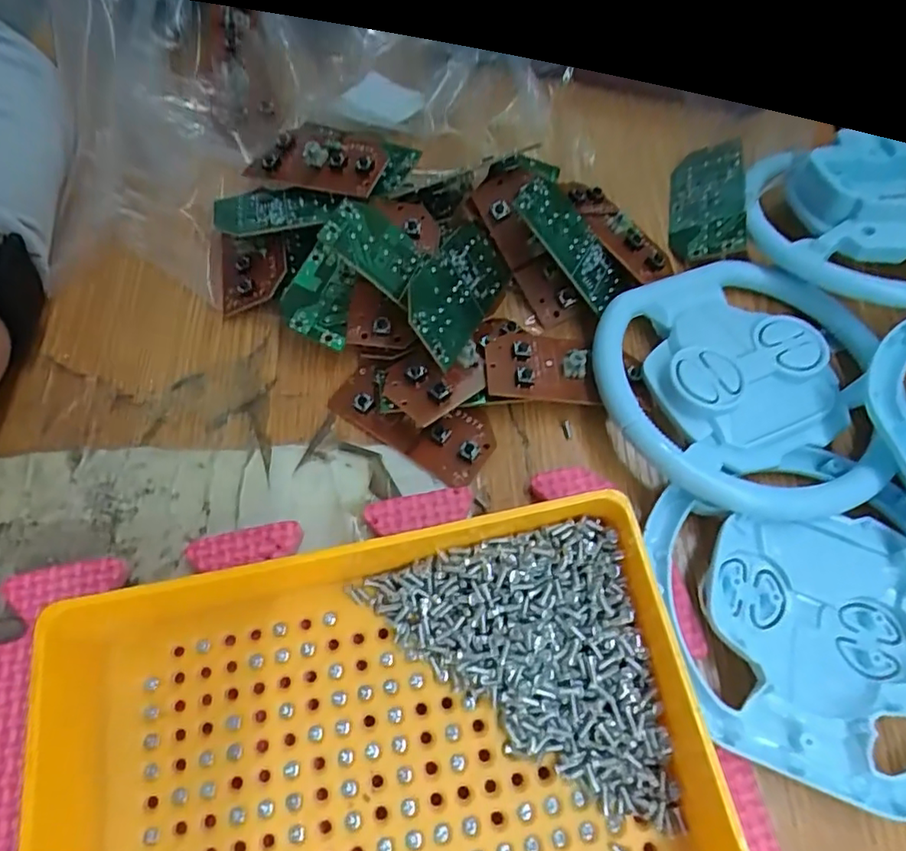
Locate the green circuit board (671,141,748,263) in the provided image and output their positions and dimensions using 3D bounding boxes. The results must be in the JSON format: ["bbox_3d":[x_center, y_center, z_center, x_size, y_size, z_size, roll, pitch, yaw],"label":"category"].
[{"bbox_3d":[0.105,-0.093,0.245,0.028,0.005,0.058,-3,64,27],"label":"green circuit board"}]

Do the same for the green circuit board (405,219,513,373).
[{"bbox_3d":[0.003,-0.048,0.208,0.004,0.029,0.062,-10,36,39],"label":"green circuit board"}]

